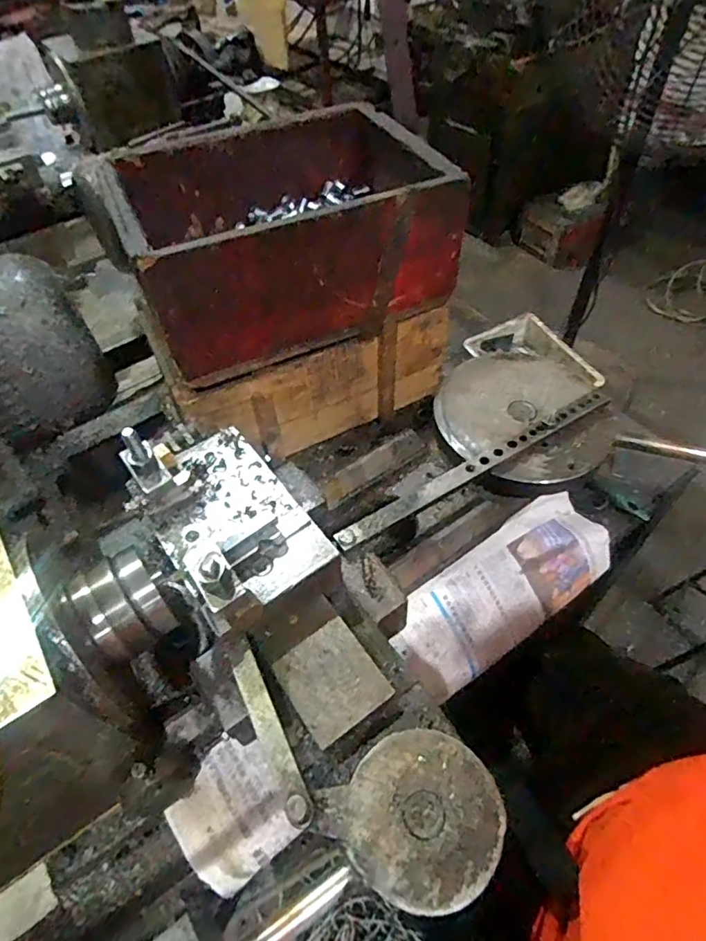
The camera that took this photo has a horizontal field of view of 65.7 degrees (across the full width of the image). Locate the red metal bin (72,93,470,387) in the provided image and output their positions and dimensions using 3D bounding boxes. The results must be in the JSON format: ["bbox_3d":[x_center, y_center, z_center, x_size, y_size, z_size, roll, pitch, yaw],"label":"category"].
[{"bbox_3d":[-0.082,-0.283,0.650,0.347,0.156,0.250,-23,54,-14],"label":"red metal bin"}]

